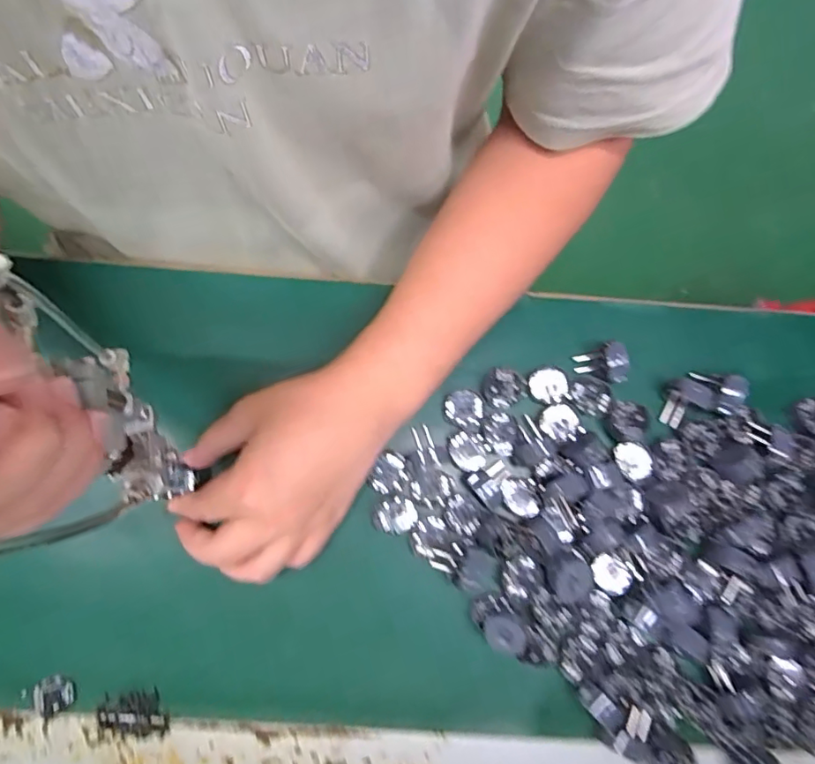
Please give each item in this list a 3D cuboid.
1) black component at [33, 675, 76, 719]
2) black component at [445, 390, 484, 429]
[{"bbox_3d":[-0.225,0.198,0.346,0.024,0.004,0.022,-31,84,-6],"label":"black component"},{"bbox_3d":[0.039,0.018,0.375,0.026,0.005,0.024,0,82,-2],"label":"black component"}]

